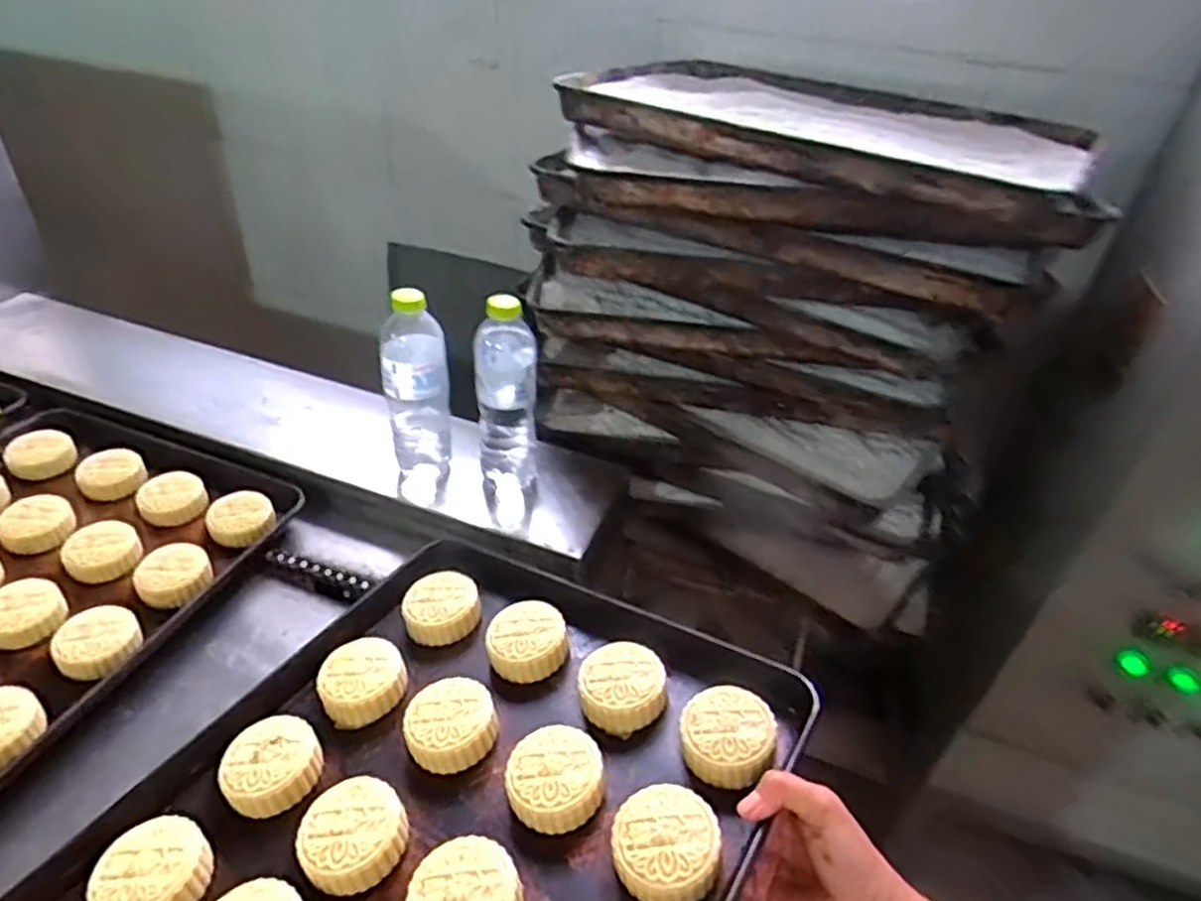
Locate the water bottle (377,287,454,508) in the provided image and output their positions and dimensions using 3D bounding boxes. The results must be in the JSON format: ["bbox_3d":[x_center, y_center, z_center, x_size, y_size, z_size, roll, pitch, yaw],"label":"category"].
[{"bbox_3d":[-0.200,-0.061,0.802,0.068,0.231,0.062,2,33,4],"label":"water bottle"}]

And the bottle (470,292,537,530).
[{"bbox_3d":[-0.102,-0.037,0.801,0.070,0.253,0.068,-7,34,-9],"label":"bottle"}]

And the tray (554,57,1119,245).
[{"bbox_3d":[0.288,-0.402,0.914,0.623,0.065,0.415,28,43,26],"label":"tray"}]

